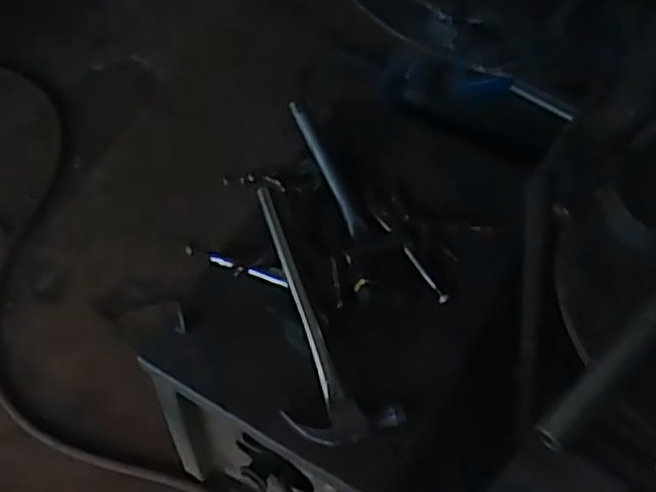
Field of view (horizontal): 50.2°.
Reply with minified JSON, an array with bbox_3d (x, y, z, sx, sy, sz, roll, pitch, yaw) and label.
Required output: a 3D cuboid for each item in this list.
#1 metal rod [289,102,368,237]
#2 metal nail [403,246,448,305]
[{"bbox_3d":[-0.001,-0.104,0.918,0.022,0.020,0.213,-19,63,-14],"label":"metal rod"},{"bbox_3d":[0.120,0.036,0.869,0.013,0.013,0.084,-31,67,-20],"label":"metal nail"}]

